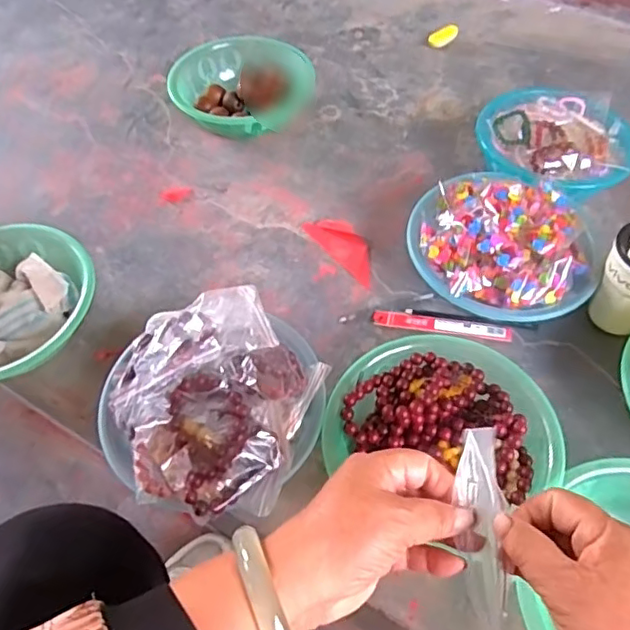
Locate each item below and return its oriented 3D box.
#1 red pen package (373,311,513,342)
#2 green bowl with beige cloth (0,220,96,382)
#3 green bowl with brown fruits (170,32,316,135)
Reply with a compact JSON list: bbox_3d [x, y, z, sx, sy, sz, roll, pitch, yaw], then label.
[{"bbox_3d":[0.163,0.014,0.741,0.173,0.004,0.026,9,56,7],"label":"red pen package"},{"bbox_3d":[-0.395,-0.010,0.726,0.228,0.077,0.215,0,56,1],"label":"green bowl with beige cloth"},{"bbox_3d":[-0.120,-0.387,0.983,0.213,0.075,0.221,0,56,1],"label":"green bowl with brown fruits"}]

